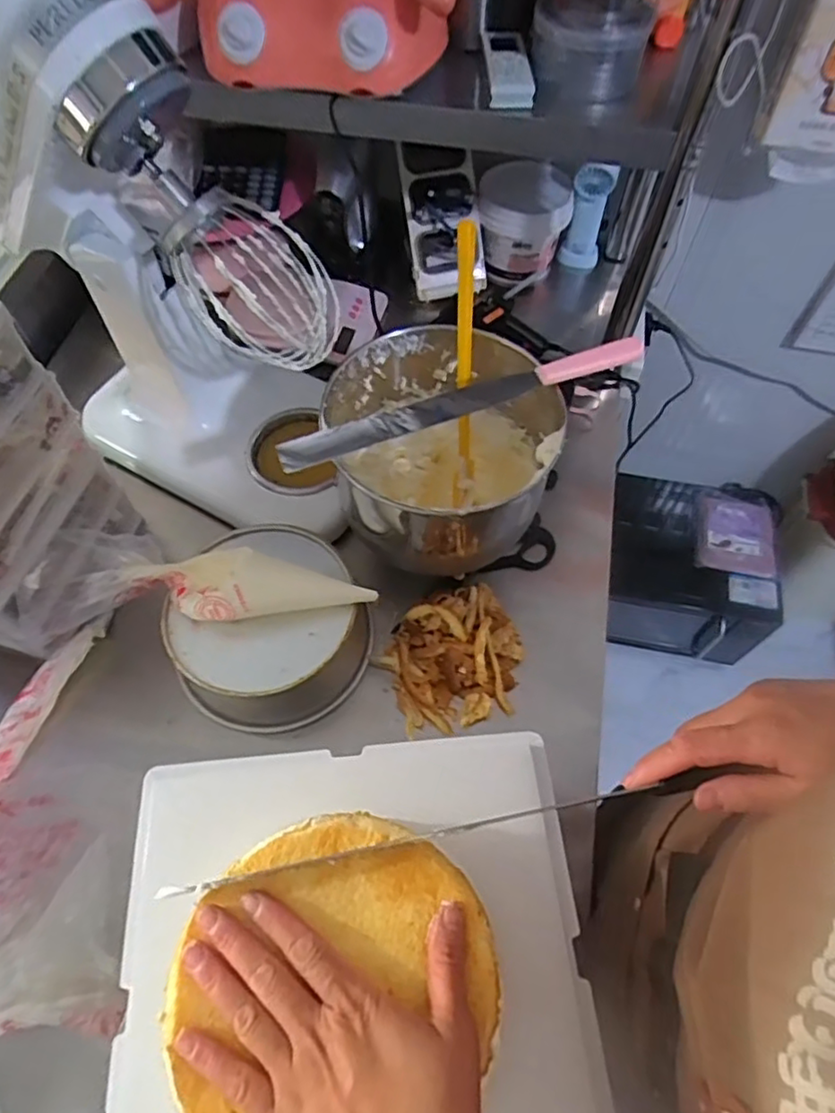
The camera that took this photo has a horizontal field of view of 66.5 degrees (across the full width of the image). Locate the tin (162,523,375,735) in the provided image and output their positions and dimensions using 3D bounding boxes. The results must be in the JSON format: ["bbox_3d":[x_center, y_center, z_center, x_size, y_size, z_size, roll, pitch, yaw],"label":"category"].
[{"bbox_3d":[-0.153,0.071,0.652,0.175,0.091,0.189,0,60,-1],"label":"tin"}]

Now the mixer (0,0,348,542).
[{"bbox_3d":[-0.233,-0.268,0.589,0.401,0.478,0.194,30,65,15],"label":"mixer"}]

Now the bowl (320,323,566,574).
[{"bbox_3d":[0.020,-0.099,0.653,0.220,0.159,0.211,0,60,-1],"label":"bowl"}]

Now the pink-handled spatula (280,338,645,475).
[{"bbox_3d":[0.042,-0.146,0.576,0.342,0.031,0.034,-19,62,-11],"label":"pink-handled spatula"}]

